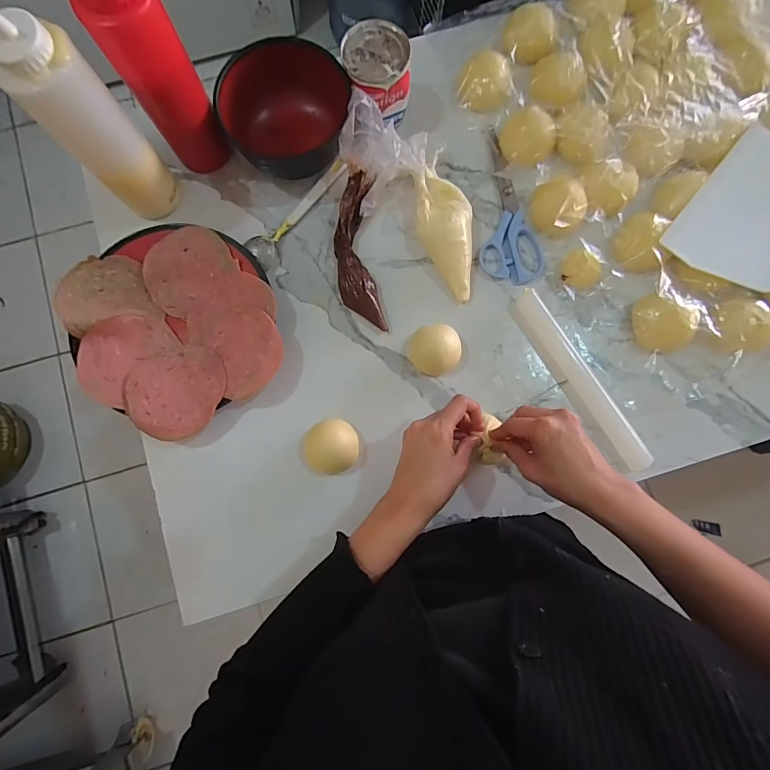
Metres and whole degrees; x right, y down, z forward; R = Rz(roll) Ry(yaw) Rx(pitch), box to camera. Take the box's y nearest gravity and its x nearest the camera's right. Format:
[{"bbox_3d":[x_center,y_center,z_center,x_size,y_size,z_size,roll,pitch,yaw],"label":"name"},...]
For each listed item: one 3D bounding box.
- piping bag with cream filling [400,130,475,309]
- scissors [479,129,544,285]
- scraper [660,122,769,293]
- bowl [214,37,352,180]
[{"bbox_3d":[0.067,-0.187,0.470,0.061,0.046,0.177,-21,83,-3],"label":"piping bag with cream filling"},{"bbox_3d":[0.130,-0.204,0.500,0.067,0.014,0.179,-18,82,-3],"label":"scissors"},{"bbox_3d":[0.409,-0.188,0.468,0.124,0.010,0.172,39,87,6],"label":"scraper"},{"bbox_3d":[-0.112,-0.310,0.477,0.137,0.072,0.113,17,82,2],"label":"bowl"}]

